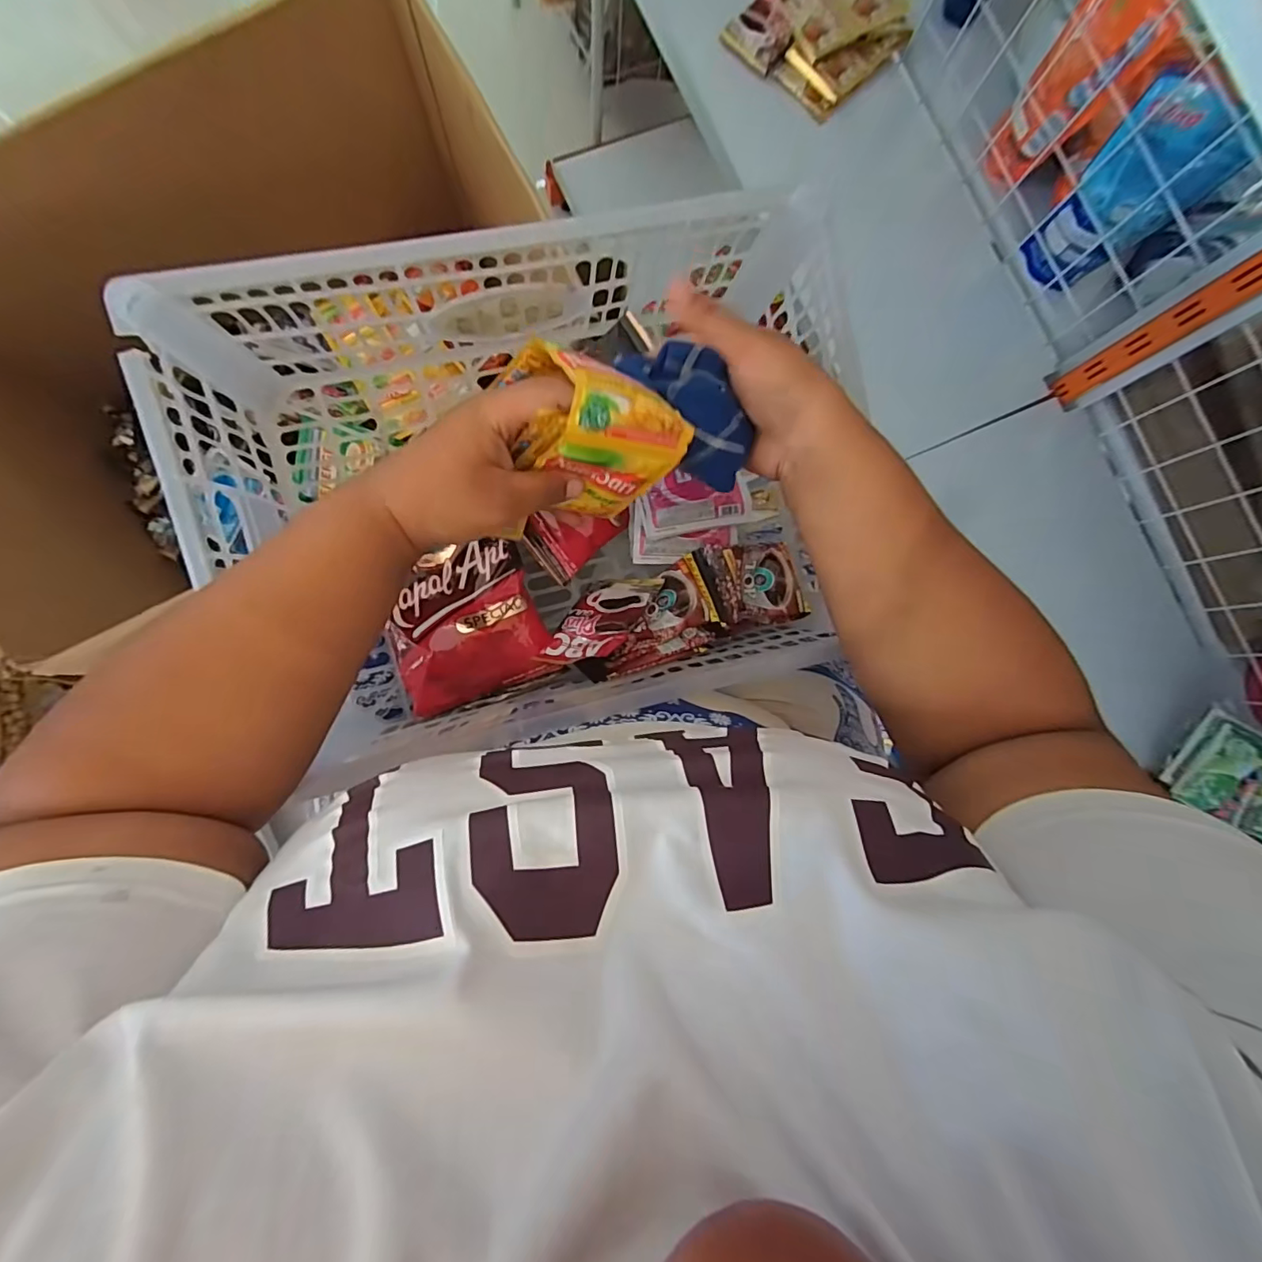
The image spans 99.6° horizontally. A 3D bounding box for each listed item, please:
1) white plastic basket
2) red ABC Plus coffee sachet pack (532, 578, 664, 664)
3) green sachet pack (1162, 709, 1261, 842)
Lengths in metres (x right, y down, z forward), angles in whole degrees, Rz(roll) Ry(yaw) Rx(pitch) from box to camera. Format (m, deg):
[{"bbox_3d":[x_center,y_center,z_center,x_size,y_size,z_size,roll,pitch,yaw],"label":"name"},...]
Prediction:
[{"bbox_3d":[-0.059,-0.102,0.400,0.434,0.170,0.301,-13,86,-6],"label":"white plastic basket"},{"bbox_3d":[-0.023,-0.010,0.445,0.067,0.016,0.103,11,50,35],"label":"red ABC Plus coffee sachet pack"},{"bbox_3d":[0.711,0.174,0.599,0.181,0.051,0.105,32,83,-2],"label":"green sachet pack"}]

